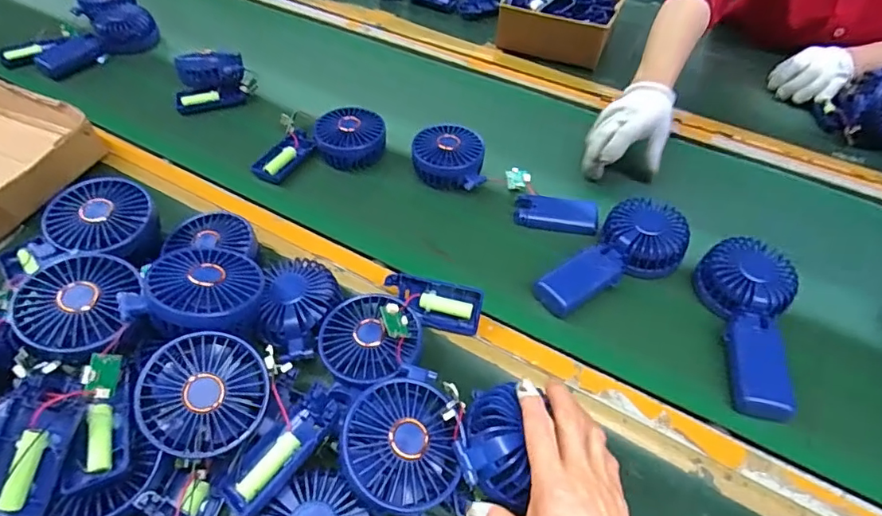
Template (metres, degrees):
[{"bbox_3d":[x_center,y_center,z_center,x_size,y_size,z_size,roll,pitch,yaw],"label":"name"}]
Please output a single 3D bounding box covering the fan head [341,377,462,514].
[{"bbox_3d":[-0.025,0.129,0.355,0.081,0.035,0.081,9,58,-15],"label":"fan head"}]

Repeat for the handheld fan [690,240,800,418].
[{"bbox_3d":[0.293,0.063,0.478,0.081,0.044,0.174,10,49,6],"label":"handheld fan"}]

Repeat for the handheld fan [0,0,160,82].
[{"bbox_3d":[-0.571,-0.363,0.819,0.179,0.059,0.238,32,56,23],"label":"handheld fan"}]

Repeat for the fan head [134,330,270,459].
[{"bbox_3d":[-0.170,0.098,0.369,0.083,0.024,0.083,38,66,-4],"label":"fan head"}]

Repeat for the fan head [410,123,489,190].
[{"bbox_3d":[0.012,-0.119,0.625,0.091,0.046,0.082,11,49,7],"label":"fan head"}]

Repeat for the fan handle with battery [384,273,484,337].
[{"bbox_3d":[-0.007,0.041,0.477,0.089,0.045,0.020,14,12,9],"label":"fan handle with battery"}]

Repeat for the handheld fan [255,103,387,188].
[{"bbox_3d":[-0.153,-0.151,0.645,0.163,0.047,0.104,-7,49,-9],"label":"handheld fan"}]

